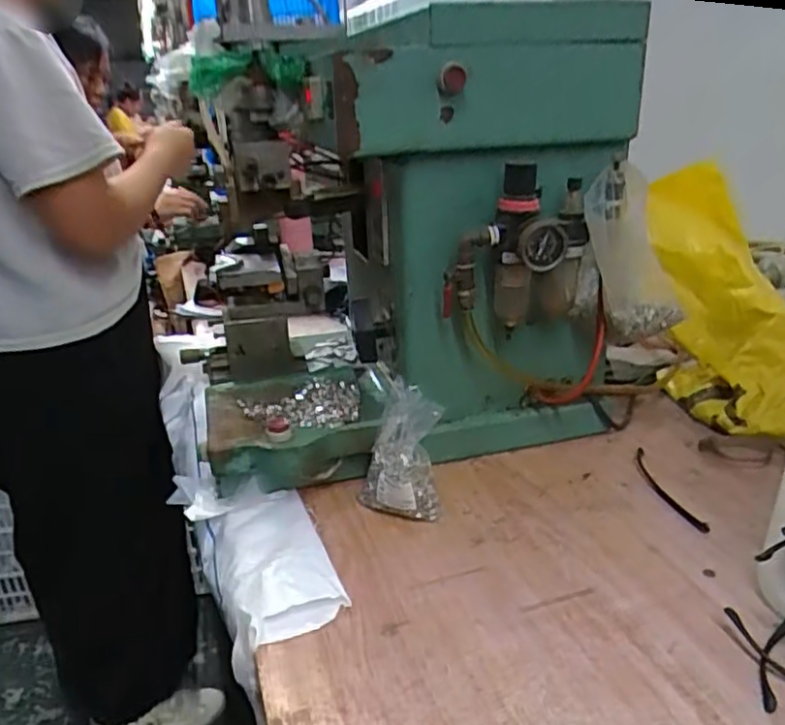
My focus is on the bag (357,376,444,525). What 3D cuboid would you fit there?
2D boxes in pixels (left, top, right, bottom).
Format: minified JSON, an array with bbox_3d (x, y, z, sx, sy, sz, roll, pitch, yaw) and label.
[{"bbox_3d":[0.006,0.085,0.606,0.074,0.103,0.076,1,22,8],"label":"bag"}]

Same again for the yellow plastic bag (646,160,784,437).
[{"bbox_3d":[0.362,-0.067,0.773,0.099,0.312,0.118,-9,-10,-15],"label":"yellow plastic bag"}]

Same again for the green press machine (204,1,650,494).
[{"bbox_3d":[-0.016,-0.119,0.690,0.382,0.393,0.333,-9,23,-15],"label":"green press machine"}]

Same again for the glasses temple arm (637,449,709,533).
[{"bbox_3d":[0.257,0.120,0.629,0.020,0.011,0.140,-3,22,-2],"label":"glasses temple arm"}]

